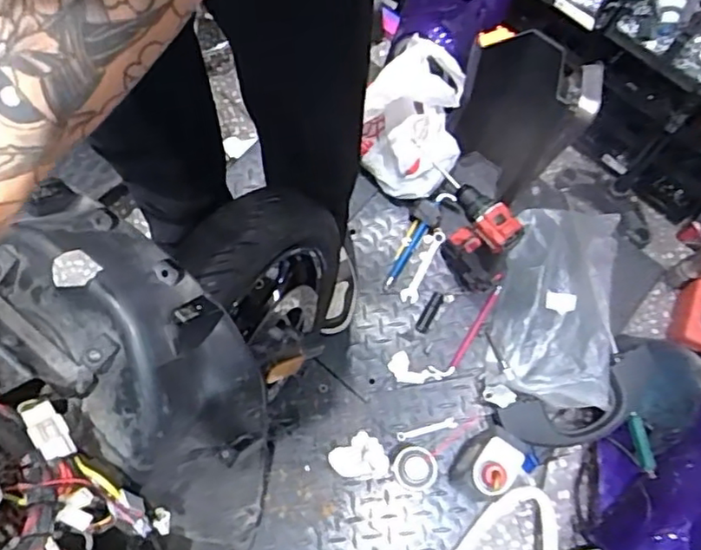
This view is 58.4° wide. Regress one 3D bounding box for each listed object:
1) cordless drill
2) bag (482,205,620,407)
[{"bbox_3d":[0.206,-0.092,1.115,0.076,0.193,0.199,-38,74,-11],"label":"cordless drill"},{"bbox_3d":[0.396,0.060,1.228,0.244,0.067,0.380,4,86,-2],"label":"bag"}]

